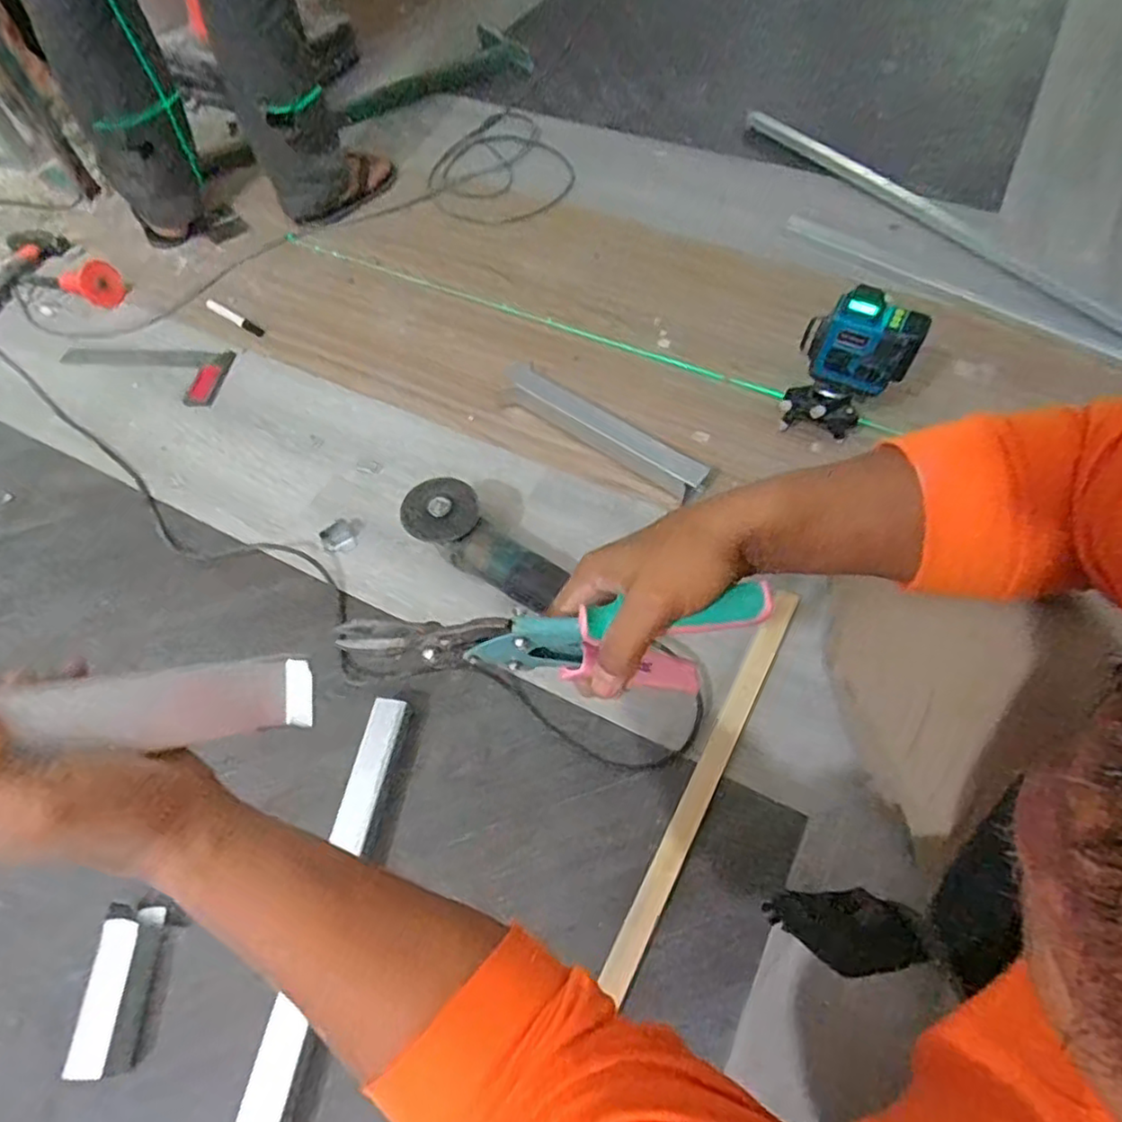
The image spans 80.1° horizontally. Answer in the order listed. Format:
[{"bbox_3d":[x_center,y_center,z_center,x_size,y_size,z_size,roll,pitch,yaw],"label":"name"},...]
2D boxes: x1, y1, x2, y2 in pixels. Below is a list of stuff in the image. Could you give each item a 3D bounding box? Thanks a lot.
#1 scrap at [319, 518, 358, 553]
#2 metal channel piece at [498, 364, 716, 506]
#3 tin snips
[{"bbox_3d":[-0.307,-0.032,0.919,0.041,0.011,0.051,-30,62,-16],"label":"scrap"},{"bbox_3d":[0.051,-0.198,0.983,0.359,0.031,0.067,35,65,21],"label":"metal channel piece"},{"bbox_3d":[-0.005,0.054,0.398,0.238,0.090,0.030,-2,57,3],"label":"tin snips"}]

